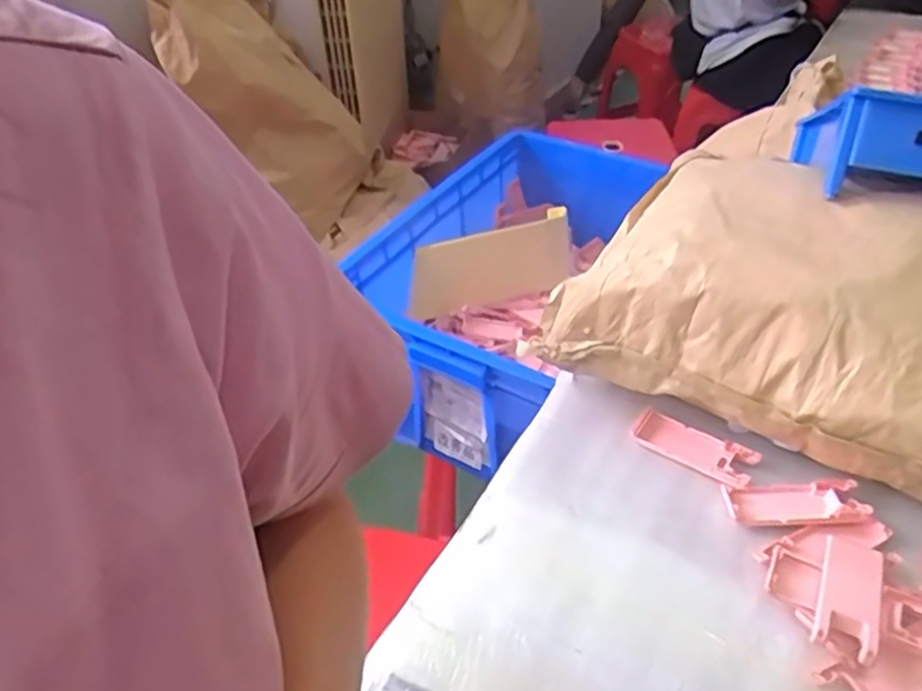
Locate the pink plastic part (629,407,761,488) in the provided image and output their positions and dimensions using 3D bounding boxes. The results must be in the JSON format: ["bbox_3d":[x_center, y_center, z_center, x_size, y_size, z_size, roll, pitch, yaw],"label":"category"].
[{"bbox_3d":[0.202,0.088,0.641,0.104,0.011,0.041,25,48,28],"label":"pink plastic part"}]

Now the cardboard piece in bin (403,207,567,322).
[{"bbox_3d":[0.038,-0.122,1.147,0.261,0.020,0.116,-11,83,19],"label":"cardboard piece in bin"}]

